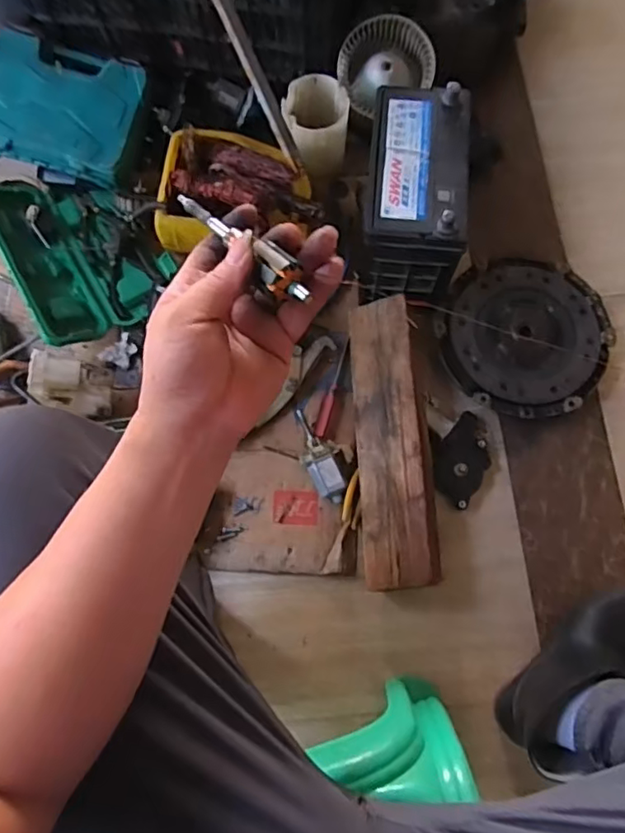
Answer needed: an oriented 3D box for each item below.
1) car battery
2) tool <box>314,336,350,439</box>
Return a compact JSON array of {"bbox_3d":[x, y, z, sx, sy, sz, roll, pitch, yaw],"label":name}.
[{"bbox_3d":[0.136,-0.297,0.784,0.119,0.170,0.227,4,75,3],"label":"car battery"},{"bbox_3d":[0.028,-0.041,0.819,0.017,0.019,0.151,14,76,5],"label":"tool"}]

